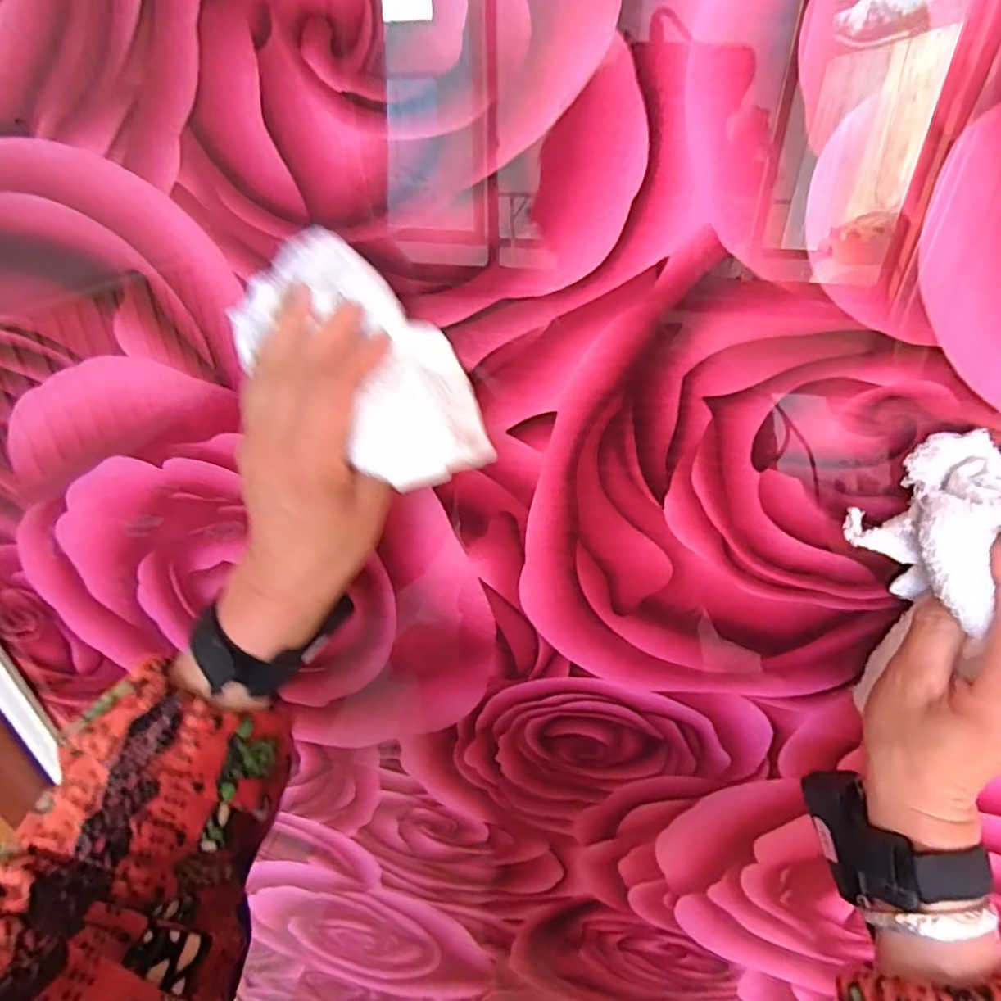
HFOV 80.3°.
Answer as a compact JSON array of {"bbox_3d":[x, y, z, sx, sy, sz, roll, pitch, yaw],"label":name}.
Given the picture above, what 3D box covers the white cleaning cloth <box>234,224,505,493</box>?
[{"bbox_3d":[-0.066,-0.064,0.304,0.138,0.075,0.063,50,44,-6],"label":"white cleaning cloth"}]

